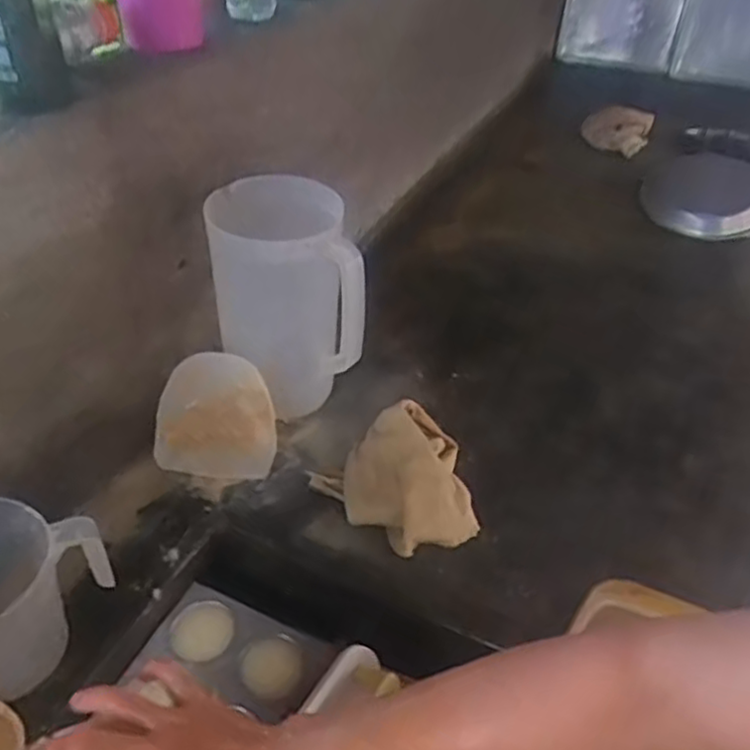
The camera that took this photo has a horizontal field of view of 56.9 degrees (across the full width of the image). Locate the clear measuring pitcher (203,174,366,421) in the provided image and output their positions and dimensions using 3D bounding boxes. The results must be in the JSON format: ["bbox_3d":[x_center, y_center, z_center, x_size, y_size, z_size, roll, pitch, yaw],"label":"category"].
[{"bbox_3d":[-0.106,-0.080,0.818,0.155,0.256,0.155,-7,42,-13],"label":"clear measuring pitcher"}]

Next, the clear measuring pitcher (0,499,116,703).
[{"bbox_3d":[-0.315,0.184,0.589,0.112,0.137,0.129,24,44,21],"label":"clear measuring pitcher"}]

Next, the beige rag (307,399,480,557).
[{"bbox_3d":[0.041,0.109,0.748,0.148,0.075,0.156,-27,50,-31],"label":"beige rag"}]

